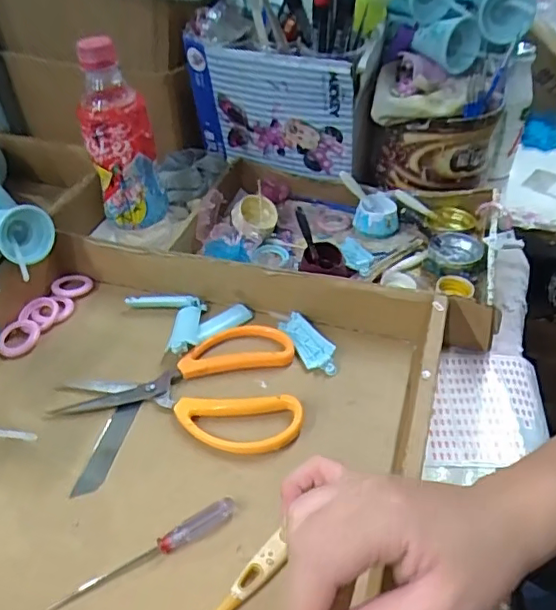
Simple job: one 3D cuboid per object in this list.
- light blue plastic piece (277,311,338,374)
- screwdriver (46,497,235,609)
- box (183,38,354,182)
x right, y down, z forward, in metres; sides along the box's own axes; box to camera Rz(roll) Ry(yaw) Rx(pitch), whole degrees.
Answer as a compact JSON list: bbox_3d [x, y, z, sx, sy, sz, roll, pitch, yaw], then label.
[{"bbox_3d":[0.026,0.031,0.476,0.027,0.012,0.072,-38,46,-2],"label":"light blue plastic piece"},{"bbox_3d":[-0.080,0.148,0.338,0.119,0.010,0.012,-20,44,-20],"label":"screwdriver"},{"bbox_3d":[-0.009,-0.197,0.583,0.174,0.129,0.034,14,43,17],"label":"box"}]

